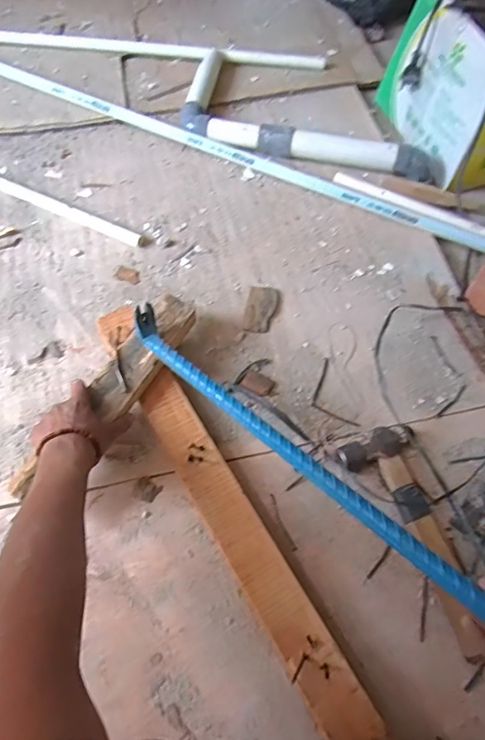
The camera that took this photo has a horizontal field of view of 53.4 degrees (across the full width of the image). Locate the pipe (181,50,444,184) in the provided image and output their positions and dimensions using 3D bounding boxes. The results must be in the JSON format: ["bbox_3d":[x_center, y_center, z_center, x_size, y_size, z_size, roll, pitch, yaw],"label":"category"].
[{"bbox_3d":[0.113,-0.452,0.925,0.528,0.063,0.201,30,67,12],"label":"pipe"}]

